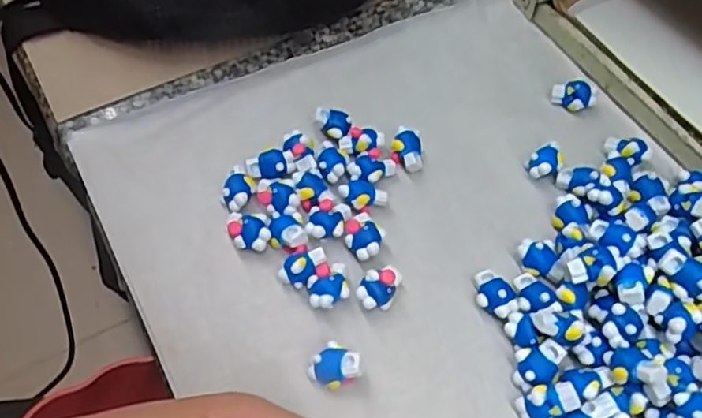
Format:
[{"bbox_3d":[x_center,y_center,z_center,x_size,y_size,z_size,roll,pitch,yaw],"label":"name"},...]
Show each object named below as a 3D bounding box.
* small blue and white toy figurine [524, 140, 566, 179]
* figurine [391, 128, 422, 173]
[{"bbox_3d":[0.092,-0.022,0.299,0.018,0.010,0.014,-33,62,-19],"label":"small blue and white toy figurine"},{"bbox_3d":[0.027,-0.028,0.301,0.014,0.012,0.017,4,57,3],"label":"figurine"}]

